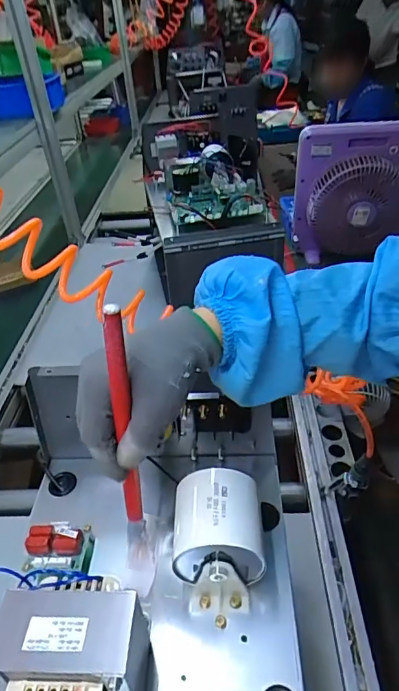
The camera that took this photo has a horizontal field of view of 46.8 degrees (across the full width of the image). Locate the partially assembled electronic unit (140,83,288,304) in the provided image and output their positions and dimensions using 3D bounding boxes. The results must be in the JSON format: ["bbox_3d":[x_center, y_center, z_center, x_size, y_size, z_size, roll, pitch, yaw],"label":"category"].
[{"bbox_3d":[0.013,-0.367,1.147,0.258,0.195,0.570,-9,55,-5],"label":"partially assembled electronic unit"}]

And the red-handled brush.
[{"bbox_3d":[-0.054,0.088,0.352,0.017,0.276,0.027,-9,39,-14],"label":"red-handled brush"}]

